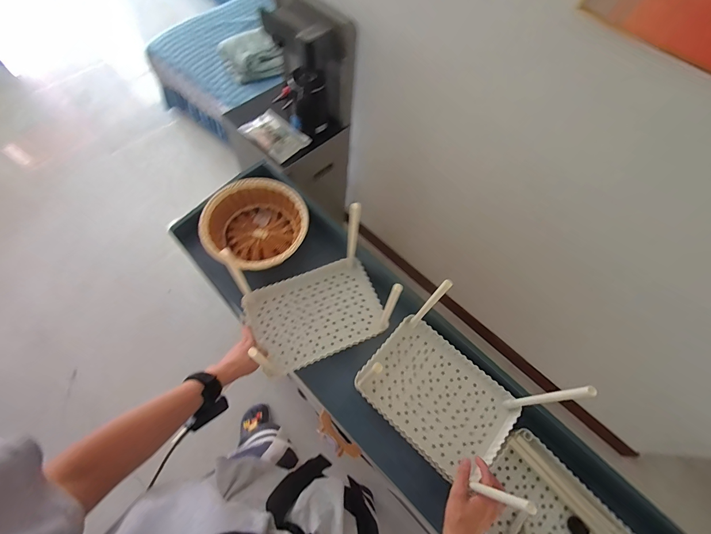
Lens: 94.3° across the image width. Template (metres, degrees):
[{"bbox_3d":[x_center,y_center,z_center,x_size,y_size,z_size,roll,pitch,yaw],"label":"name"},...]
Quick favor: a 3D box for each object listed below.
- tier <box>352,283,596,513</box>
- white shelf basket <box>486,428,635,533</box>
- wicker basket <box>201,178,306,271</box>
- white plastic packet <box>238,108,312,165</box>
[{"bbox_3d":[0.170,0.214,0.587,0.285,0.242,0.208,40,68,16],"label":"tier"},{"bbox_3d":[0.364,0.481,0.605,0.198,0.039,0.278,-39,72,-20],"label":"white shelf basket"},{"bbox_3d":[-0.236,-0.094,0.797,0.228,0.082,0.240,1,63,-3],"label":"wicker basket"},{"bbox_3d":[-0.264,-0.439,1.089,0.146,0.041,0.206,-40,72,-20],"label":"white plastic packet"}]

